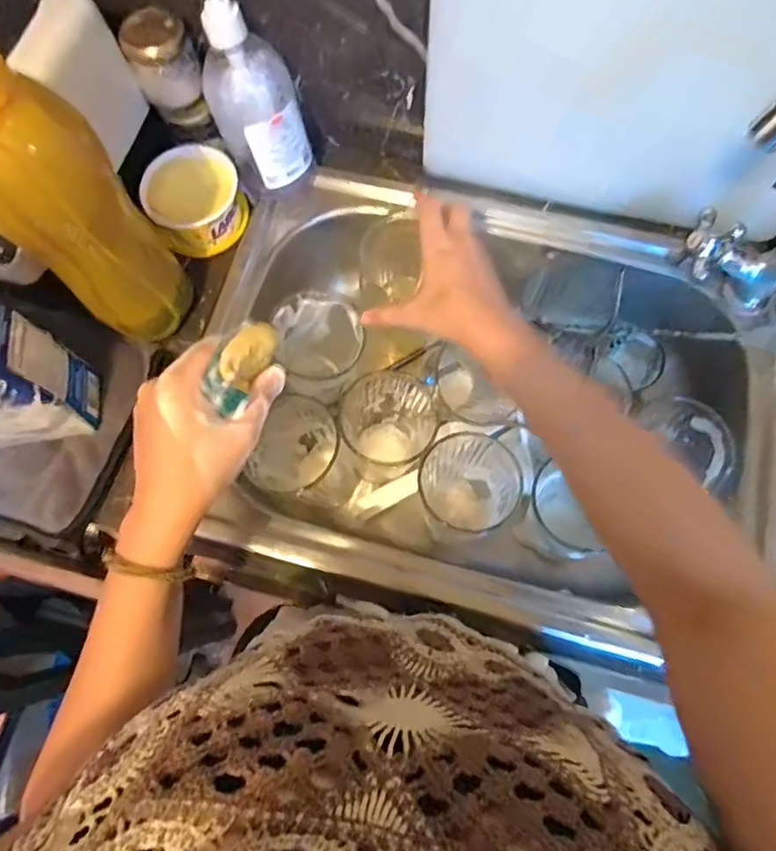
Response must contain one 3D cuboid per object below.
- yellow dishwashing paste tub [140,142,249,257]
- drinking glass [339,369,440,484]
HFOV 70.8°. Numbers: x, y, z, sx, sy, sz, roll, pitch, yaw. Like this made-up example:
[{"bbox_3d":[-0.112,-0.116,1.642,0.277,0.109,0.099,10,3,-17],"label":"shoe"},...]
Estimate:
[{"bbox_3d":[-0.186,-0.216,0.531,0.090,0.059,0.087,0,74,1],"label":"yellow dishwashing paste tub"},{"bbox_3d":[0.001,-0.001,0.559,0.095,0.079,0.088,0,74,1],"label":"drinking glass"}]

